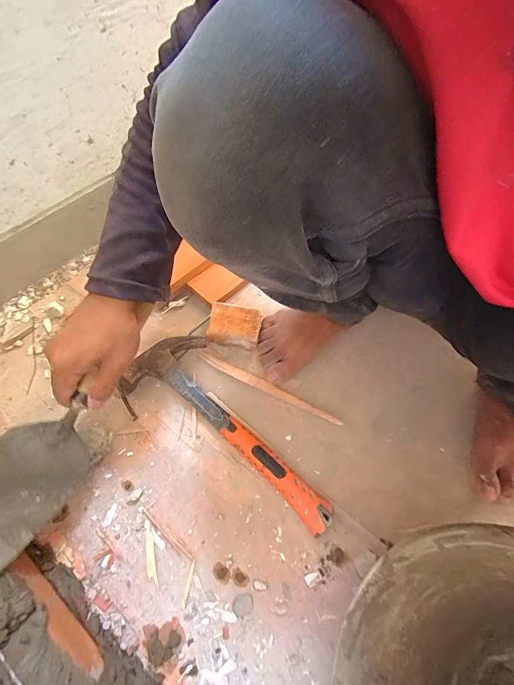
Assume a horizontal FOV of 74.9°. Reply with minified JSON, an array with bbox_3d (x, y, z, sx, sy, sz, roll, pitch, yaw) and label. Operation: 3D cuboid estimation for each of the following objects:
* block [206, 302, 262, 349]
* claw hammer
[{"bbox_3d":[-0.032,-0.022,0.491,0.072,0.036,0.053,9,62,1],"label":"block"},{"bbox_3d":[-0.031,0.104,0.424,0.301,0.029,0.112,38,66,16],"label":"claw hammer"}]

